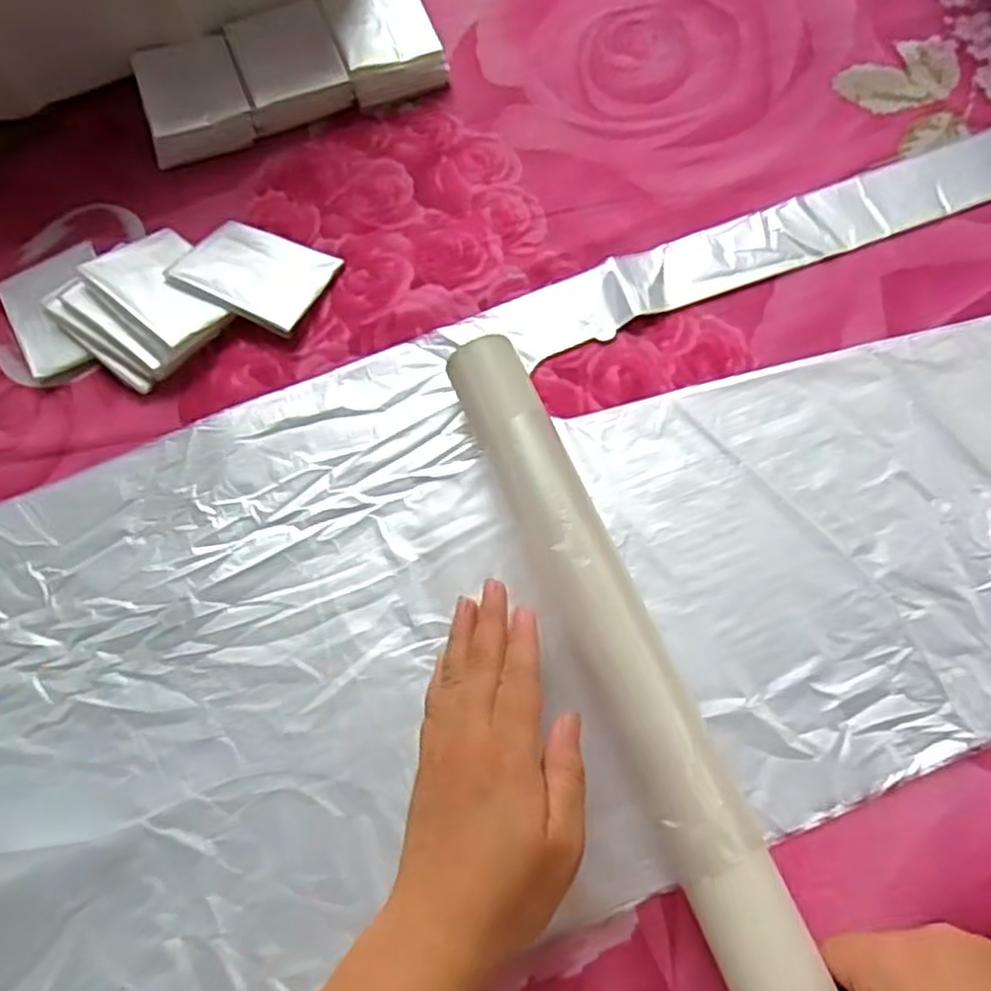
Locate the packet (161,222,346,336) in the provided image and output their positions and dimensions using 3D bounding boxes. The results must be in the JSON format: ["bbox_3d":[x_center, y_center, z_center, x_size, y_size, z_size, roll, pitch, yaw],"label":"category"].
[{"bbox_3d":[-0.143,-0.132,0.459,0.083,0.008,0.060,22,63,4],"label":"packet"}]

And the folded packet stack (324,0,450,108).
[{"bbox_3d":[-0.075,-0.308,0.515,0.062,0.027,0.085,-20,69,-4],"label":"folded packet stack"}]

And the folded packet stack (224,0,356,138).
[{"bbox_3d":[-0.136,-0.286,0.512,0.066,0.028,0.073,-17,69,-3],"label":"folded packet stack"}]

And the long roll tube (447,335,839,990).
[{"bbox_3d":[0.056,0.066,0.361,0.044,0.029,0.325,-22,69,-5],"label":"long roll tube"}]

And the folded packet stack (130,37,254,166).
[{"bbox_3d":[-0.196,-0.259,0.502,0.063,0.026,0.074,-18,69,-3],"label":"folded packet stack"}]

